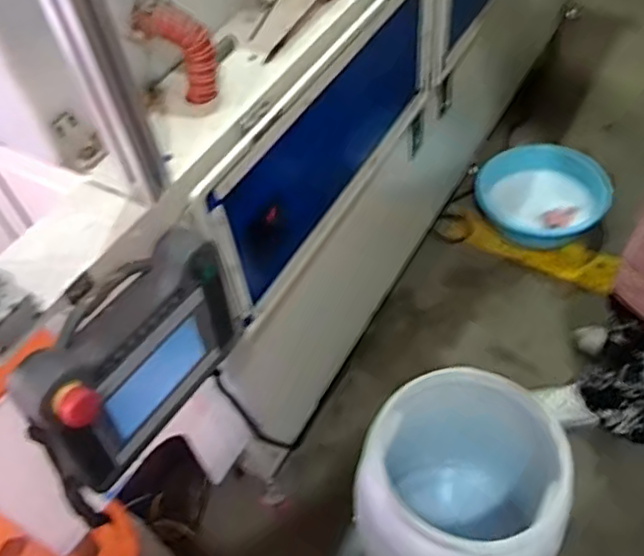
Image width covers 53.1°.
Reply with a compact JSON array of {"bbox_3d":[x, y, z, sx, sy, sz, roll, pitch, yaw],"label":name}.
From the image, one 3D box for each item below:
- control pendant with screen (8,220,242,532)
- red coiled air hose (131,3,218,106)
[{"bbox_3d":[-0.224,0.113,0.801,0.077,0.231,0.325,23,57,22],"label":"control pendant with screen"},{"bbox_3d":[-0.191,-0.304,0.866,0.102,0.126,0.040,17,55,18],"label":"red coiled air hose"}]

